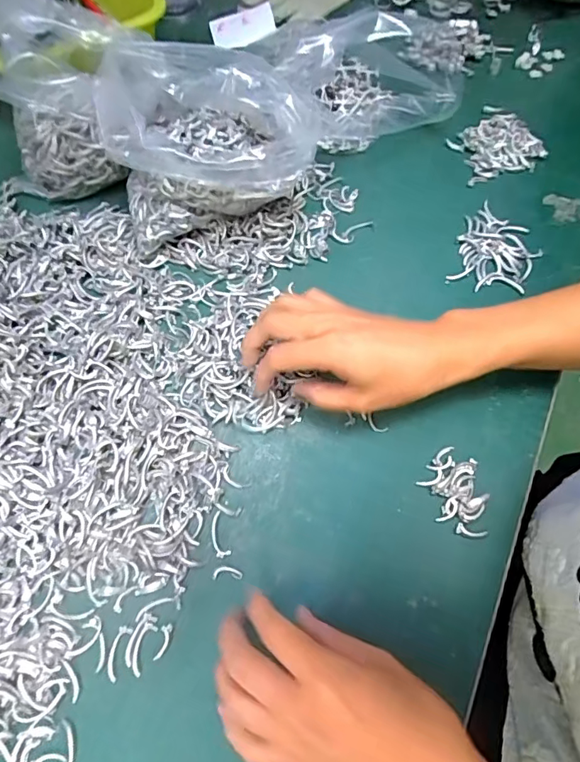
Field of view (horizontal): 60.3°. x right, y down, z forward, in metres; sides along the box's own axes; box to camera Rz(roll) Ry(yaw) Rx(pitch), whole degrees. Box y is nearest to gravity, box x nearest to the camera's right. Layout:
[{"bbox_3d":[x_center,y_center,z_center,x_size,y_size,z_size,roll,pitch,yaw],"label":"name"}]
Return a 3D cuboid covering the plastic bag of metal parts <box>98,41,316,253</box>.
[{"bbox_3d":[-0.074,-0.202,0.426,0.180,0.109,0.138,-11,64,-5],"label":"plastic bag of metal parts"}]

